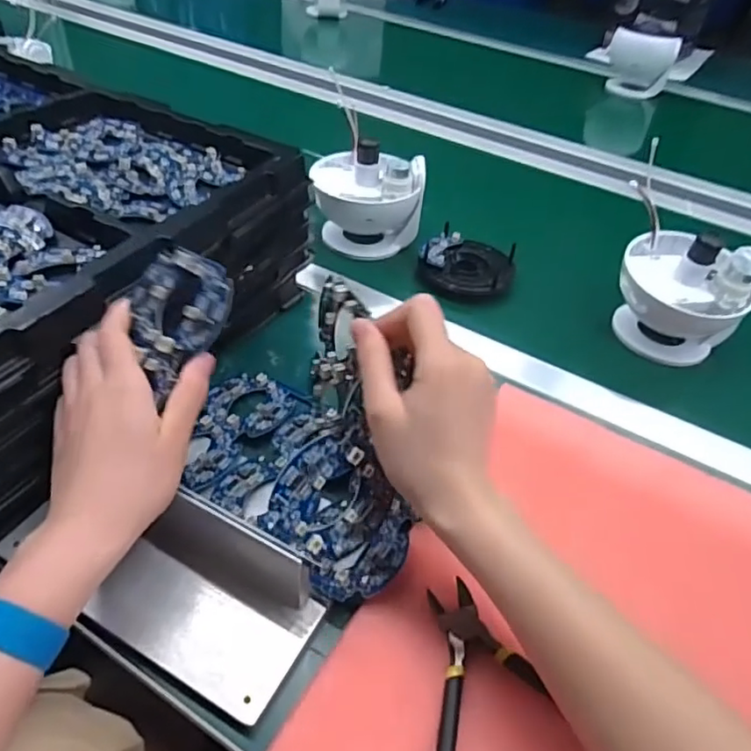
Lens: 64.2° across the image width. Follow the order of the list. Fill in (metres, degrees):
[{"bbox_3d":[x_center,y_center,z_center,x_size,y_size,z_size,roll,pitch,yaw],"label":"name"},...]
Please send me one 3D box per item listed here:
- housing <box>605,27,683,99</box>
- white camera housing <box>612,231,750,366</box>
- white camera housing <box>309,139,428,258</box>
[{"bbox_3d":[0.508,-0.596,1.160,0.129,0.116,0.067,20,46,13],"label":"housing"},{"bbox_3d":[0.292,-0.074,0.582,0.121,0.113,0.100,32,49,24],"label":"white camera housing"},{"bbox_3d":[-0.008,-0.193,0.665,0.120,0.126,0.098,6,44,-1],"label":"white camera housing"}]

